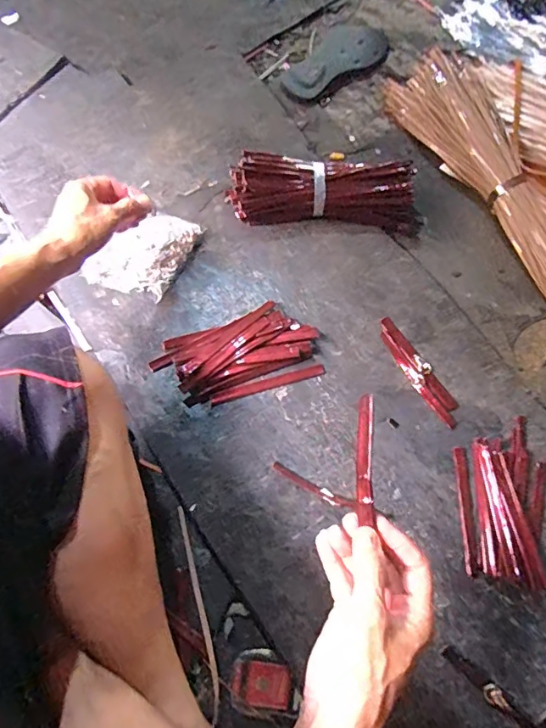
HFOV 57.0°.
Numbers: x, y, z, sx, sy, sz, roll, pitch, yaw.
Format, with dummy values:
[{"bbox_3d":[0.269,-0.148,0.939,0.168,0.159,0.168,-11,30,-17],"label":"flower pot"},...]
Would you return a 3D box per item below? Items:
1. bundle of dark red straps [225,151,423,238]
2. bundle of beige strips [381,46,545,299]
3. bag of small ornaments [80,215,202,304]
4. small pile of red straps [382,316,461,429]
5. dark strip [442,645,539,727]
[{"bbox_3d":[0.078,-0.242,0.710,0.279,0.066,0.077,4,68,-1],"label":"bundle of dark red straps"},{"bbox_3d":[0.367,-0.263,0.769,0.135,0.053,0.545,-27,72,-12],"label":"bundle of beige strips"},{"bbox_3d":[-0.174,-0.151,0.685,0.098,0.027,0.137,23,69,6],"label":"bag of small ornaments"},{"bbox_3d":[0.185,0.008,0.642,0.035,0.005,0.158,-28,72,-13],"label":"small pile of red straps"},{"bbox_3d":[0.229,0.341,0.510,0.132,0.006,0.016,42,73,13],"label":"dark strip"}]

